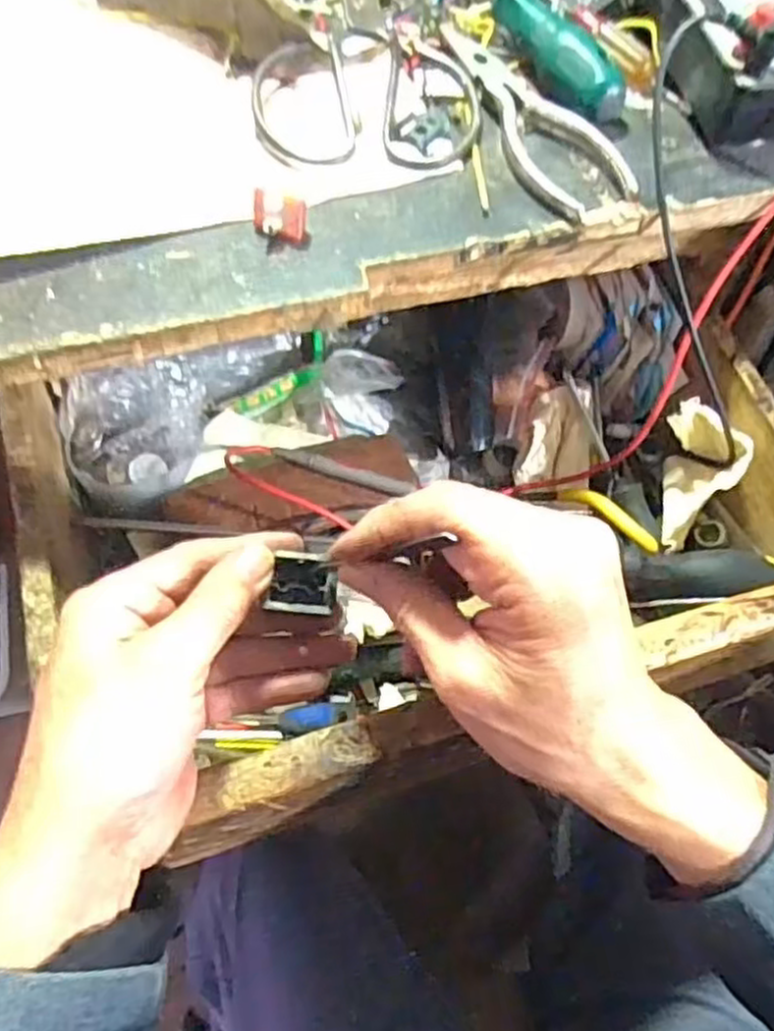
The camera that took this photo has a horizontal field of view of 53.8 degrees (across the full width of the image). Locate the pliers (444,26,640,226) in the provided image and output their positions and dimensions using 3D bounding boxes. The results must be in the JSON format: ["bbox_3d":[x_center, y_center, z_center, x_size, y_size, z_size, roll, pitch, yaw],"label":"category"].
[{"bbox_3d":[0.069,-0.203,0.378,0.044,0.006,0.145,-19,63,-14],"label":"pliers"}]

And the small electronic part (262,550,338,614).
[{"bbox_3d":[-0.036,0.031,0.321,0.027,0.014,0.025,4,60,-2],"label":"small electronic part"}]

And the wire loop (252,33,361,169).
[{"bbox_3d":[-0.041,-0.204,0.373,0.050,0.012,0.085,-9,61,-9],"label":"wire loop"}]

